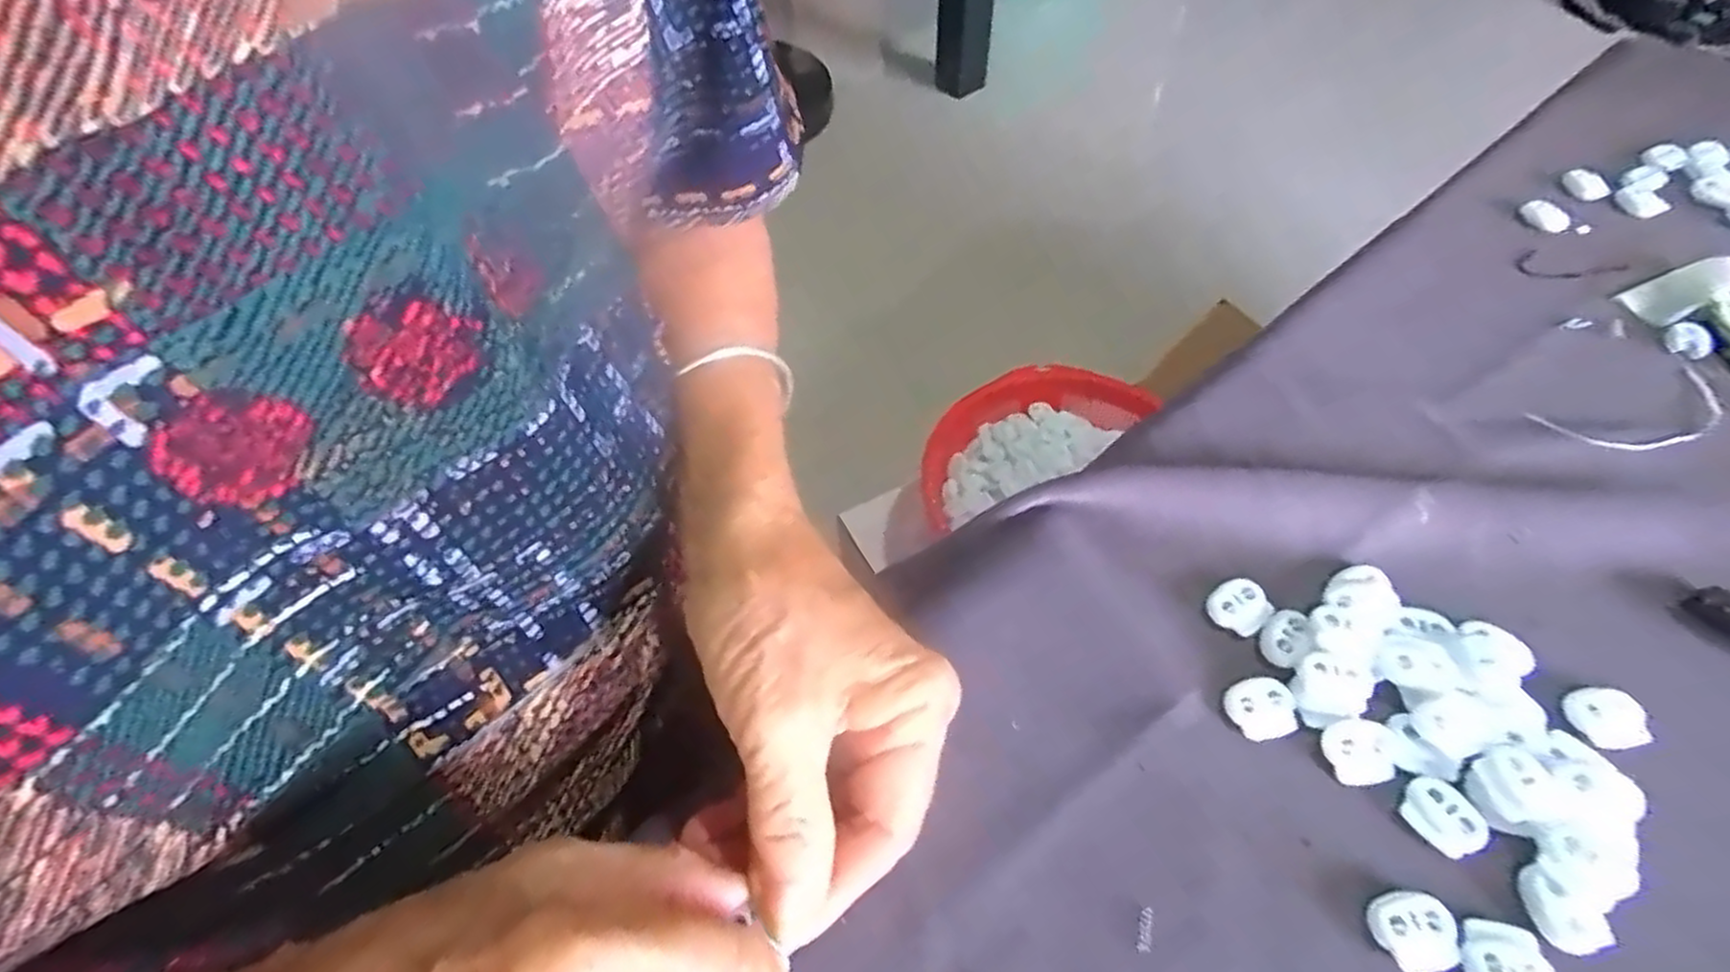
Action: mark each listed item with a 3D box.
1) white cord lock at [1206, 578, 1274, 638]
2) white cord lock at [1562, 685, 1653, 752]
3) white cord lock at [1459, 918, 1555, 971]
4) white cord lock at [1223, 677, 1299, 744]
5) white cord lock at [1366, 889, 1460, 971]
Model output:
[{"bbox_3d":[0.136,0.044,0.276,0.020,0.006,0.019,-24,56,-16],"label":"white cord lock"},{"bbox_3d":[0.241,0.075,0.247,0.017,0.009,0.019,-2,53,-1],"label":"white cord lock"},{"bbox_3d":[0.177,0.131,0.209,0.022,0.004,0.019,6,53,6],"label":"white cord lock"},{"bbox_3d":[0.133,0.074,0.253,0.022,0.005,0.019,-15,54,-10],"label":"white cord lock"},{"bbox_3d":[0.155,0.126,0.214,0.022,0.005,0.020,-6,53,-3],"label":"white cord lock"}]

